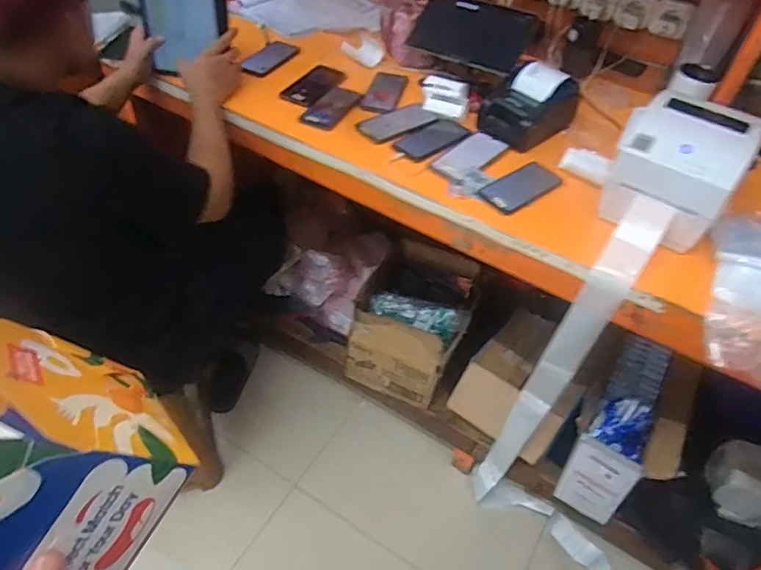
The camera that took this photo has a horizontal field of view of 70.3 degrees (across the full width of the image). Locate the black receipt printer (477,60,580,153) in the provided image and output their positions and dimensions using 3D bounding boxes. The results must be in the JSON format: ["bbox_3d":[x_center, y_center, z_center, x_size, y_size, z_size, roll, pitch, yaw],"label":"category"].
[{"bbox_3d":[0.294,-0.372,1.081,0.139,0.107,0.198,36,54,26],"label":"black receipt printer"}]

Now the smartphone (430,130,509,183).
[{"bbox_3d":[0.169,-0.244,1.024,0.074,0.010,0.165,35,54,25],"label":"smartphone"}]

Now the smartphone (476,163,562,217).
[{"bbox_3d":[0.254,-0.176,0.971,0.148,0.009,0.077,-32,58,-23],"label":"smartphone"}]

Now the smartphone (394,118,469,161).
[{"bbox_3d":[0.103,-0.288,1.064,0.153,0.005,0.080,-32,57,-29],"label":"smartphone"}]

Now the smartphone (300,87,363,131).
[{"bbox_3d":[-0.097,-0.370,1.124,0.071,0.010,0.176,22,49,16],"label":"smartphone"}]

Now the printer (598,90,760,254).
[{"bbox_3d":[0.500,-0.195,0.908,0.182,0.169,0.229,27,51,20],"label":"printer"}]

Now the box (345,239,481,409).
[{"bbox_3d":[0.090,0.091,1.441,0.272,0.266,0.338,19,49,14],"label":"box"}]

